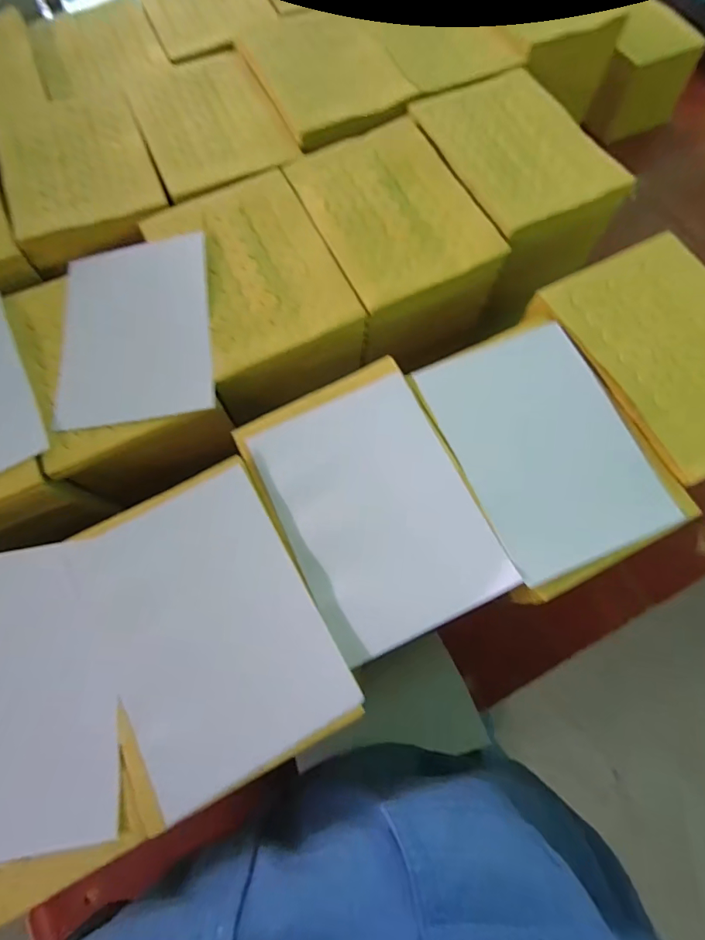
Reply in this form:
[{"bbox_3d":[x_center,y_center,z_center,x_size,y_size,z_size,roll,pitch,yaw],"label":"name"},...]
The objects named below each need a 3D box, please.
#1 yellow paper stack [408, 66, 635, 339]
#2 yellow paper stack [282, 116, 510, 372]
[{"bbox_3d":[0.145,-0.244,0.418,0.132,0.100,0.184,-20,65,-7],"label":"yellow paper stack"},{"bbox_3d":[0.033,-0.188,0.408,0.122,0.101,0.171,-26,69,-8],"label":"yellow paper stack"}]

